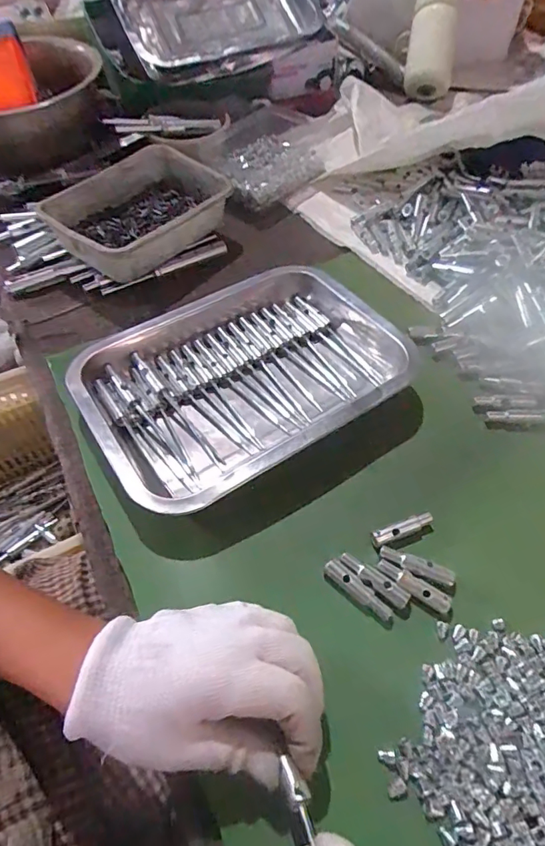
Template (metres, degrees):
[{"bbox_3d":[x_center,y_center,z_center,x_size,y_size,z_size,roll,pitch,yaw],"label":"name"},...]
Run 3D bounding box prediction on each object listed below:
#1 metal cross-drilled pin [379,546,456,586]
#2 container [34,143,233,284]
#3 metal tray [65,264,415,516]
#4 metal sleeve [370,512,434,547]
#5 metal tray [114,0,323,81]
[{"bbox_3d":[0.098,0.098,0.327,0.051,0.008,0.011,17,58,12],"label":"metal cross-drilled pin"},{"bbox_3d":[-0.139,-0.226,0.519,0.136,0.059,0.176,36,63,22],"label":"container"},{"bbox_3d":[-0.022,-0.041,0.410,0.261,0.045,0.191,-30,61,-18],"label":"metal tray"},{"bbox_3d":[0.094,0.075,0.343,0.049,0.010,0.011,-19,58,-12],"label":"metal sleeve"},{"bbox_3d":[-0.074,-0.548,0.640,0.261,0.048,0.182,-20,80,-11],"label":"metal tray"}]

